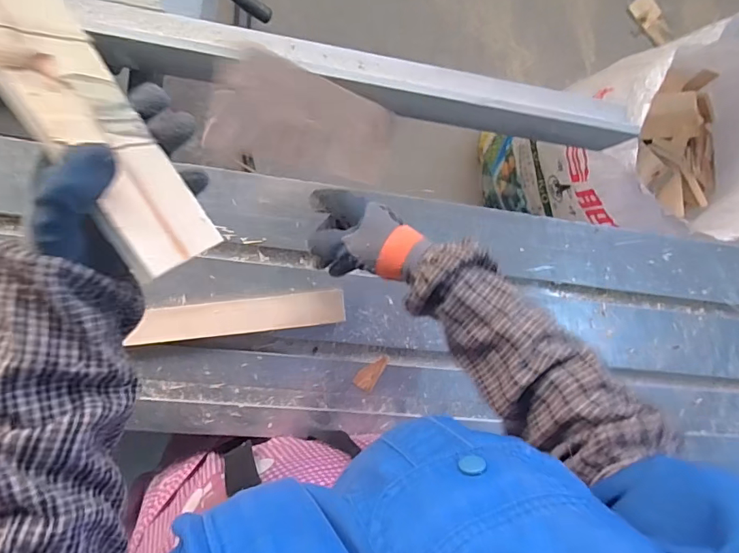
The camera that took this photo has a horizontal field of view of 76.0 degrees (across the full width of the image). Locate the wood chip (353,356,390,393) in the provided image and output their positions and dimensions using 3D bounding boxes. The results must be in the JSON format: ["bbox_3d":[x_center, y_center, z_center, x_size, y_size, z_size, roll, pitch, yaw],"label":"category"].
[{"bbox_3d":[0.002,0.117,0.583,0.025,0.004,0.048,37,84,-9],"label":"wood chip"}]

